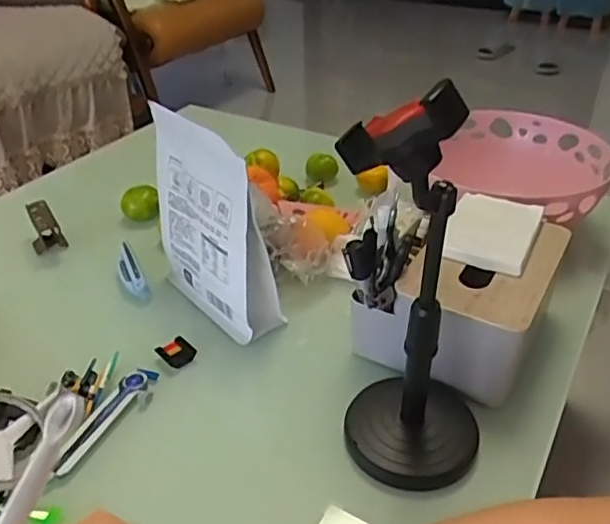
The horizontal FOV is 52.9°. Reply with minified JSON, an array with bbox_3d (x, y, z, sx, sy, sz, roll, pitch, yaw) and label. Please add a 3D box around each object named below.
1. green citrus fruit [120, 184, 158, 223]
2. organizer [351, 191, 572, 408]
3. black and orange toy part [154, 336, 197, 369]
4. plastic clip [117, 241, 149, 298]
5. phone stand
[{"bbox_3d":[-0.224,-0.079,0.830,0.047,0.039,0.038,-11,35,-14],"label":"green citrus fruit"},{"bbox_3d":[0.155,0.019,0.611,0.164,0.095,0.189,18,38,26],"label":"organizer"},{"bbox_3d":[-0.128,0.091,0.617,0.038,0.008,0.030,26,42,34],"label":"black and orange toy part"},{"bbox_3d":[-0.208,0.014,0.727,0.024,0.036,0.098,-14,36,-19],"label":"plastic clip"},{"bbox_3d":[0.087,0.017,0.440,0.107,0.305,0.121,12,36,19],"label":"phone stand"}]

